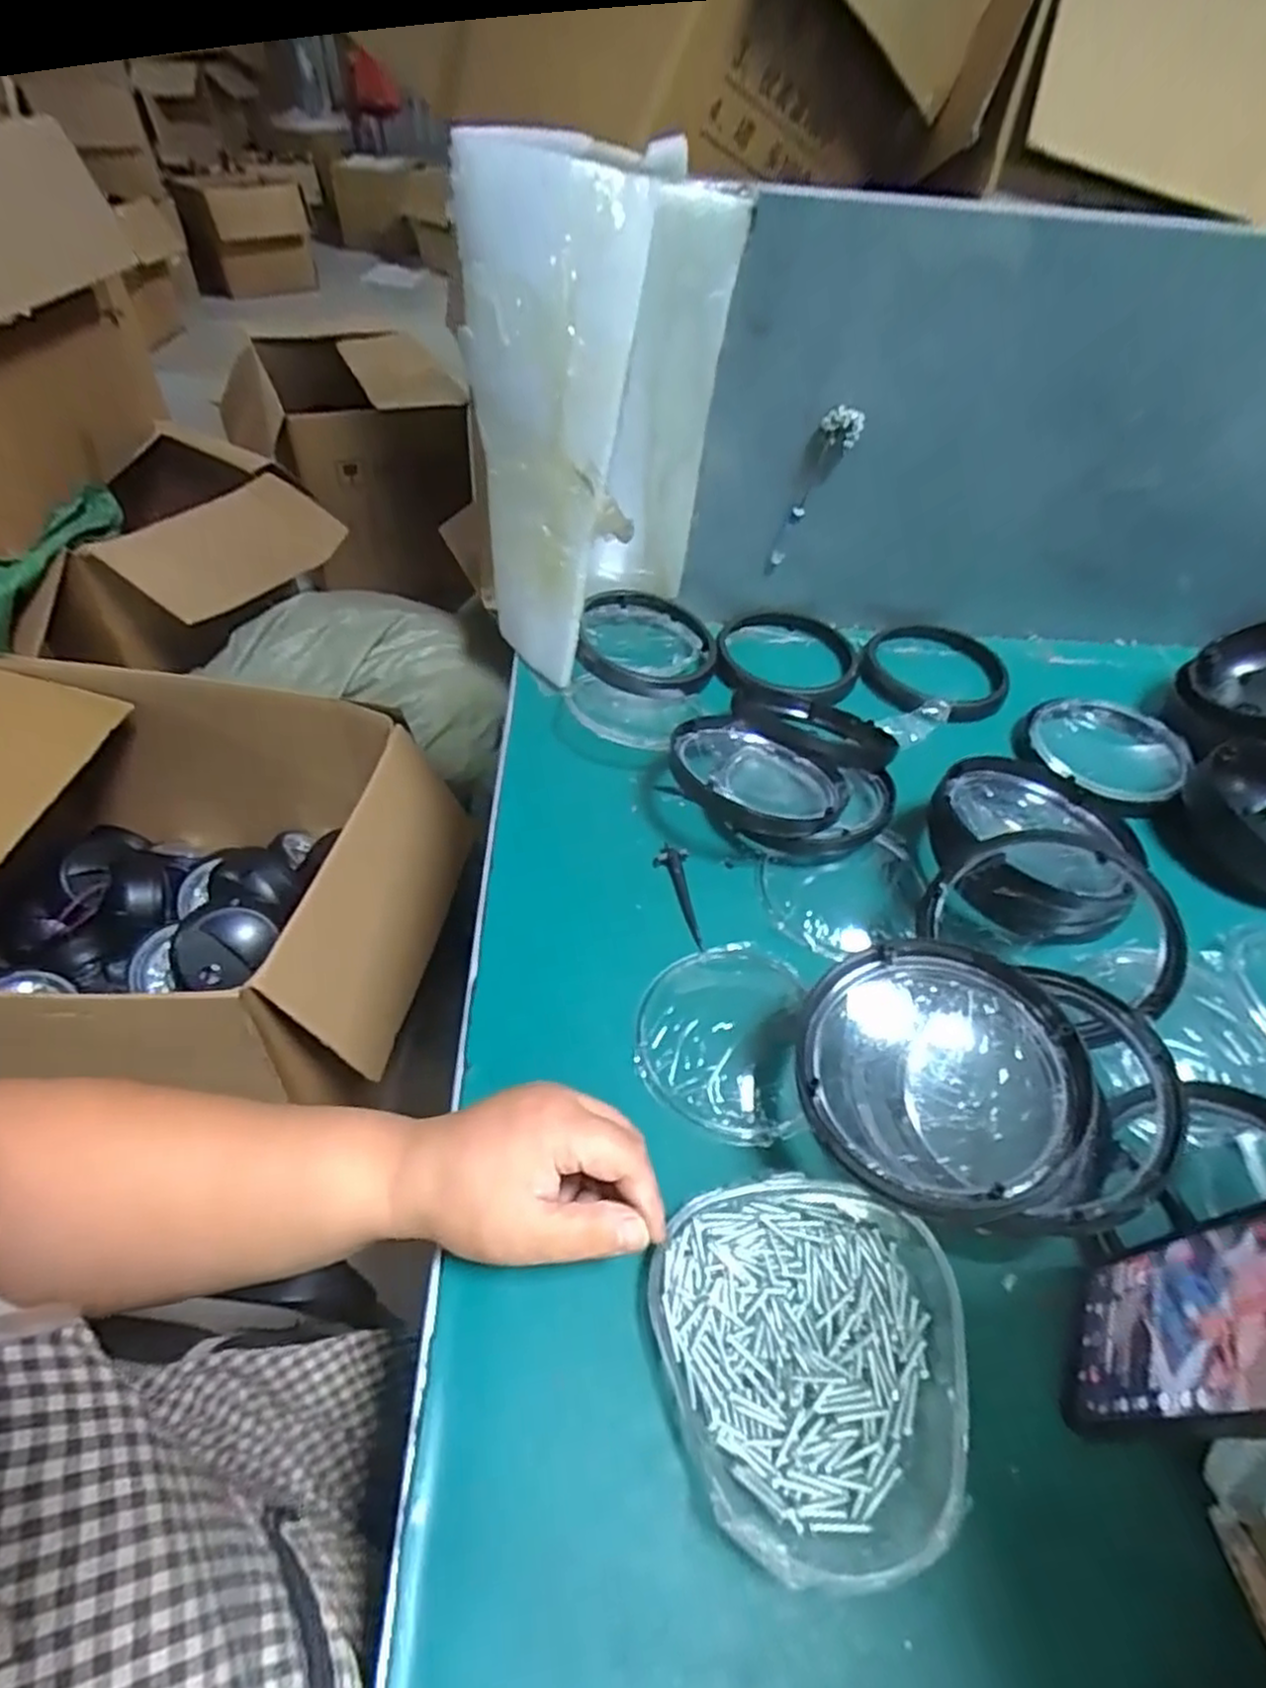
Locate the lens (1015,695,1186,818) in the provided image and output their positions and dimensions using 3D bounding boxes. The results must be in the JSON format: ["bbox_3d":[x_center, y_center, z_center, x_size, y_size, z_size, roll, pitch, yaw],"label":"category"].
[{"bbox_3d":[0.401,-0.080,0.656,0.139,0.024,0.129,-31,57,-29],"label":"lens"}]

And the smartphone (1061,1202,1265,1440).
[{"bbox_3d":[0.226,0.192,0.302,0.010,0.168,0.078,26,52,11],"label":"smartphone"}]

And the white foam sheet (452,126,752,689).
[{"bbox_3d":[-0.029,-0.316,0.610,0.198,0.333,0.148,-2,48,-7],"label":"white foam sheet"}]

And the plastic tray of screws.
[{"bbox_3d":[0.087,0.229,0.349,0.141,0.035,0.144,-14,52,-18],"label":"plastic tray of screws"}]

